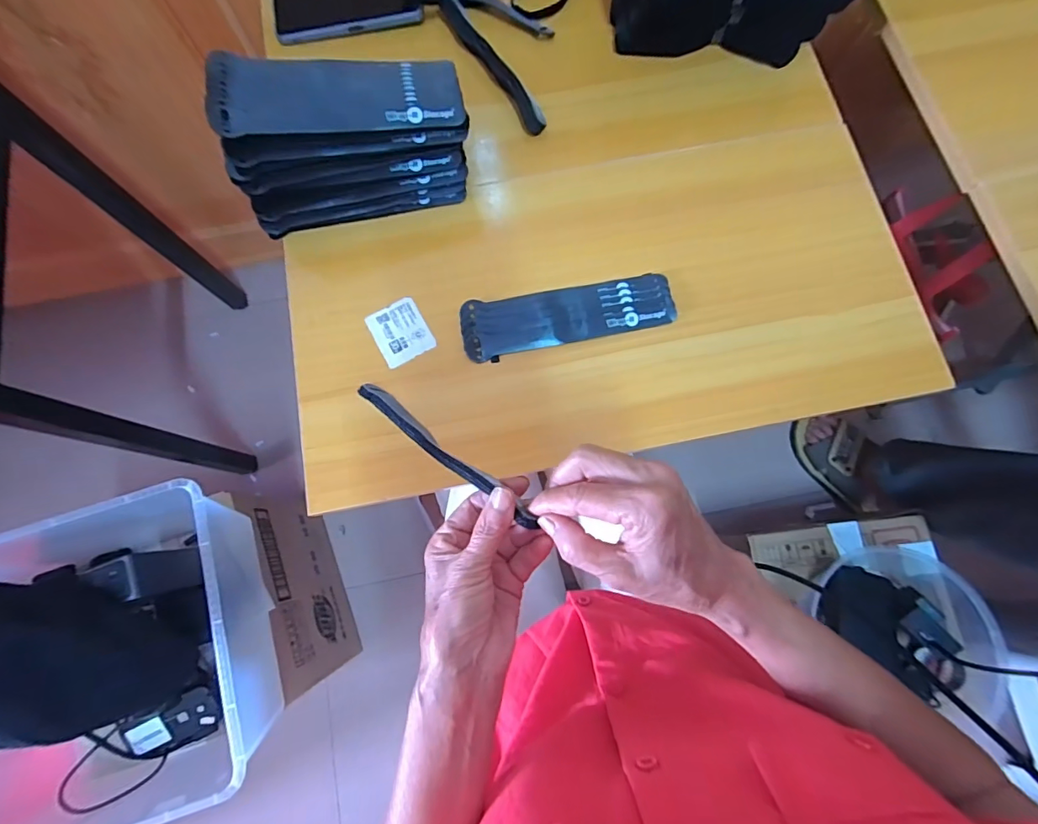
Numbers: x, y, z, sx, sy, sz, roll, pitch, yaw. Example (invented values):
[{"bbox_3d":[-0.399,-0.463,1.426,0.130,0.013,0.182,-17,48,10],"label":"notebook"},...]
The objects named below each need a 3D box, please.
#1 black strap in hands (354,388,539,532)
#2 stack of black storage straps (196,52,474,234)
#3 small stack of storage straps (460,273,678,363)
[{"bbox_3d":[-0.057,0.024,0.341,0.193,0.022,0.014,32,78,38],"label":"black strap in hands"},{"bbox_3d":[-0.151,-0.250,0.443,0.204,0.118,0.098,-13,78,-2],"label":"stack of black storage straps"},{"bbox_3d":[0.046,-0.092,0.460,0.197,0.010,0.056,-11,78,-2],"label":"small stack of storage straps"}]

